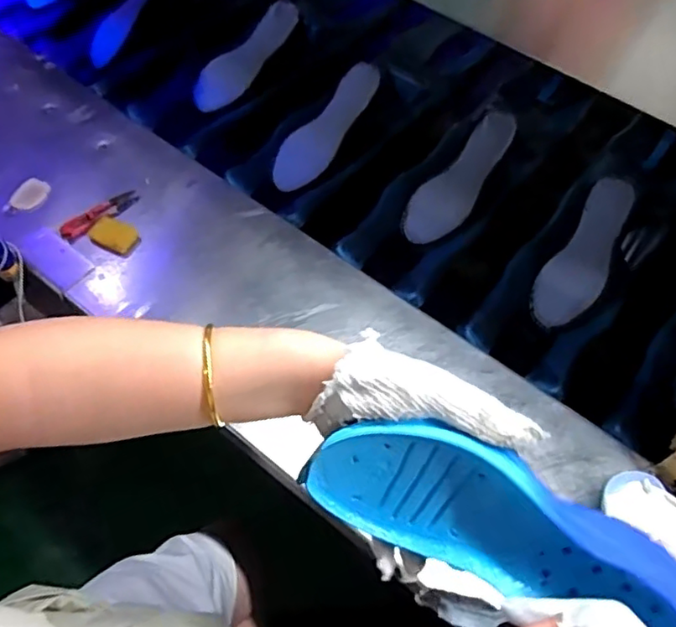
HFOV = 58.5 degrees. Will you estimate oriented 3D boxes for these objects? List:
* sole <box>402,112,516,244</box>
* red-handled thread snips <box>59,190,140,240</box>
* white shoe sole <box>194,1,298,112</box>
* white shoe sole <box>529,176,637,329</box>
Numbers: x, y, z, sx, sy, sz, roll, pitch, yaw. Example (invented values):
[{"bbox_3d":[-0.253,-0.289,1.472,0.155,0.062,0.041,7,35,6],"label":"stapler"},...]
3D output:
[{"bbox_3d":[0.168,-0.183,0.808,0.068,0.019,0.213,36,82,19],"label":"sole"},{"bbox_3d":[-0.284,-0.119,0.723,0.098,0.006,0.025,-39,69,-24],"label":"red-handled thread snips"},{"bbox_3d":[-0.139,-0.392,0.928,0.076,0.032,0.215,37,81,19],"label":"white shoe sole"},{"bbox_3d":[0.309,-0.076,0.752,0.068,0.018,0.205,28,83,14],"label":"white shoe sole"}]

